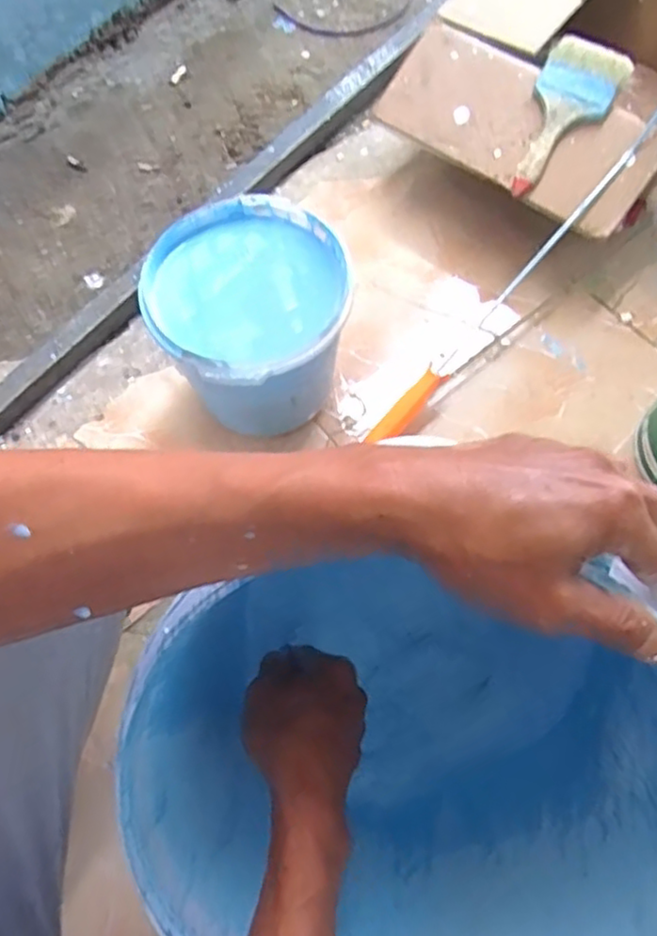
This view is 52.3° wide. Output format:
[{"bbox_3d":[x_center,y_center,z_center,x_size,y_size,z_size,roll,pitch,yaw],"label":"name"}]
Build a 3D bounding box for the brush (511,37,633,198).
[{"bbox_3d":[0.281,-0.432,0.822,0.094,0.020,0.196,33,94,13],"label":"brush"}]

